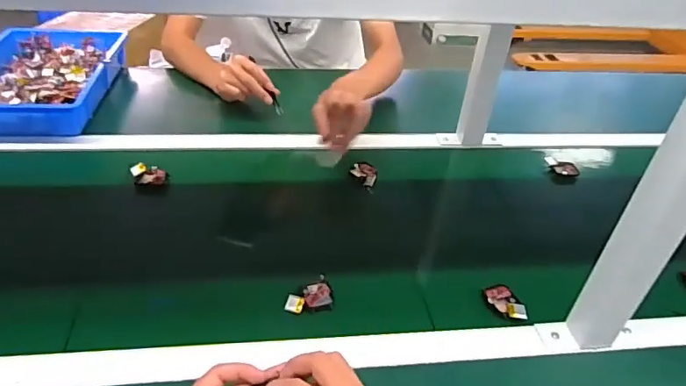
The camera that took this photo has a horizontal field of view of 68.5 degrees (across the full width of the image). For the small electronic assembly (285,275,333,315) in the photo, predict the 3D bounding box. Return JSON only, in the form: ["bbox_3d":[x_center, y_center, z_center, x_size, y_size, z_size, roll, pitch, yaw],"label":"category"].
[{"bbox_3d":[-0.040,0.124,0.611,0.055,0.023,0.035,1,39,-5],"label":"small electronic assembly"}]

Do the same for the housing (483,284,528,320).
[{"bbox_3d":[0.202,0.135,0.630,0.041,0.008,0.055,0,39,-6],"label":"housing"}]

